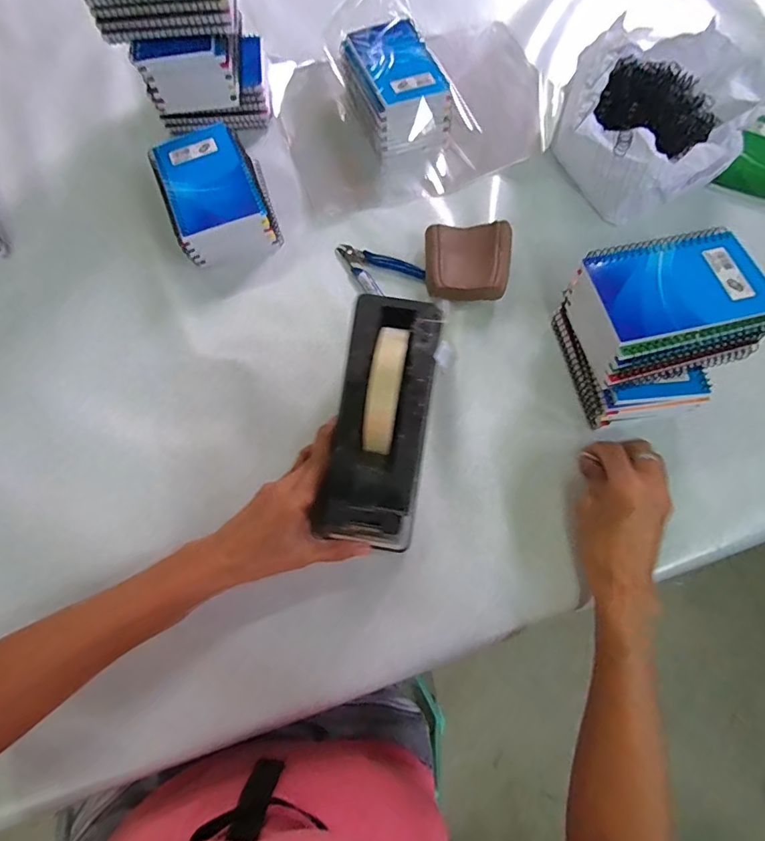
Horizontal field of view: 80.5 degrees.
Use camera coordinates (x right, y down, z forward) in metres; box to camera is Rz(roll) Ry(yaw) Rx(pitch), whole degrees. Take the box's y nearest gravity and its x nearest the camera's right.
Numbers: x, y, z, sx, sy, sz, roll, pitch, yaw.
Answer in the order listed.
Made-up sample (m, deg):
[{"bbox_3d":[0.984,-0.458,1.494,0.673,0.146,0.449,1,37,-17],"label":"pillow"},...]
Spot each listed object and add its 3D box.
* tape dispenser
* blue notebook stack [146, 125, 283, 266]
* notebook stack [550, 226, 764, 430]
[{"bbox_3d":[-0.003,-0.003,0.358,0.085,0.079,0.205,10,86,4],"label":"tape dispenser"},{"bbox_3d":[-0.175,-0.239,0.494,0.105,0.065,0.140,-20,72,-6],"label":"blue notebook stack"},{"bbox_3d":[0.235,-0.073,0.403,0.131,0.122,0.124,-7,71,-2],"label":"notebook stack"}]

